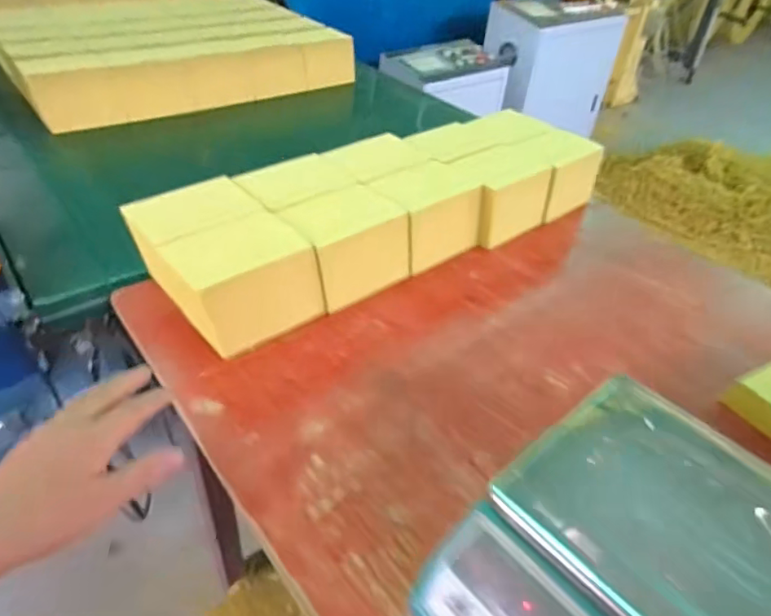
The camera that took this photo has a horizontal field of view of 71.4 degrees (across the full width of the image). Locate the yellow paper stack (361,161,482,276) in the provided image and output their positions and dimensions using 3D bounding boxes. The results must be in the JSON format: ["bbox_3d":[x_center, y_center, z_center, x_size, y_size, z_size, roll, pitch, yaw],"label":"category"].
[{"bbox_3d":[0.062,-0.151,0.885,0.166,0.124,0.117,-24,48,-30],"label":"yellow paper stack"}]

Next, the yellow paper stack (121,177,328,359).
[{"bbox_3d":[-0.229,-0.064,0.742,0.167,0.127,0.239,-30,51,-34],"label":"yellow paper stack"}]

